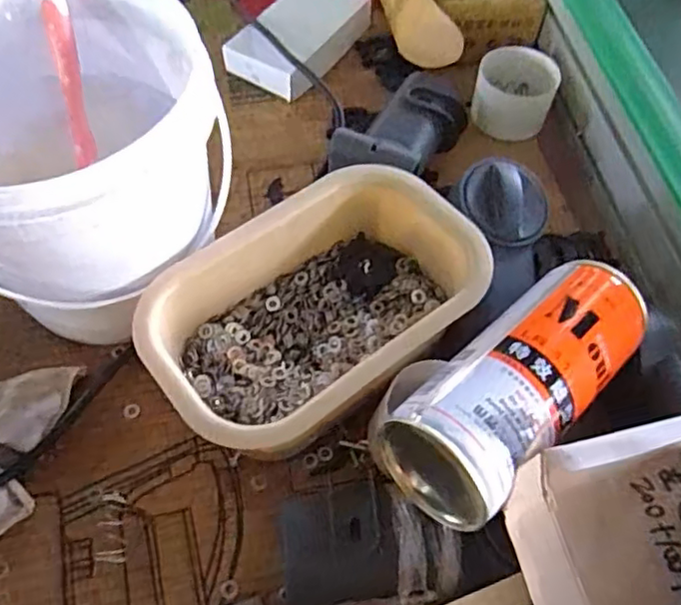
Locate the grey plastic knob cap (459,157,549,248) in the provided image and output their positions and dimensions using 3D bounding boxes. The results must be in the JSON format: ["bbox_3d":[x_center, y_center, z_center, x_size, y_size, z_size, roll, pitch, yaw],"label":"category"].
[{"bbox_3d":[0.110,-0.068,0.427,0.059,0.018,0.061,0,59,0],"label":"grey plastic knob cap"}]

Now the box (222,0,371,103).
[{"bbox_3d":[-0.037,-0.251,0.587,0.081,0.031,0.133,31,63,17],"label":"box"}]

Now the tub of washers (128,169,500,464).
[{"bbox_3d":[-0.015,0.011,0.403,0.201,0.083,0.130,-32,64,-19],"label":"tub of washers"}]

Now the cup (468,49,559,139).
[{"bbox_3d":[0.147,-0.182,0.544,0.062,0.048,0.064,0,59,0],"label":"cup"}]

